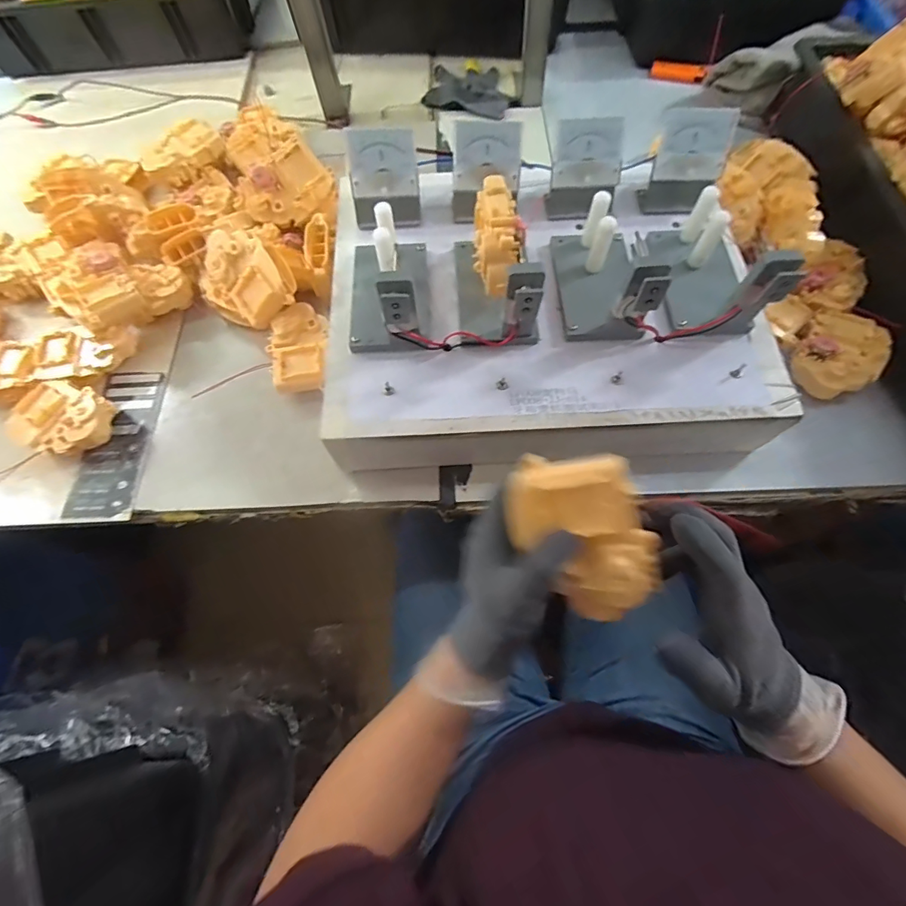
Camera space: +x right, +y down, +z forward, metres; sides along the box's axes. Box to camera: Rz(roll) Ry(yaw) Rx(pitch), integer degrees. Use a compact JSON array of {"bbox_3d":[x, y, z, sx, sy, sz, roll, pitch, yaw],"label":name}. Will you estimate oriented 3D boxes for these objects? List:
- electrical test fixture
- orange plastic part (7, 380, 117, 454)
[{"bbox_3d":[0.079,-0.152,0.404,0.378,0.124,0.305,-3,67,2],"label":"electrical test fixture"},{"bbox_3d":[-0.391,-0.034,0.451,0.092,0.038,0.069,15,69,9],"label":"orange plastic part"}]

